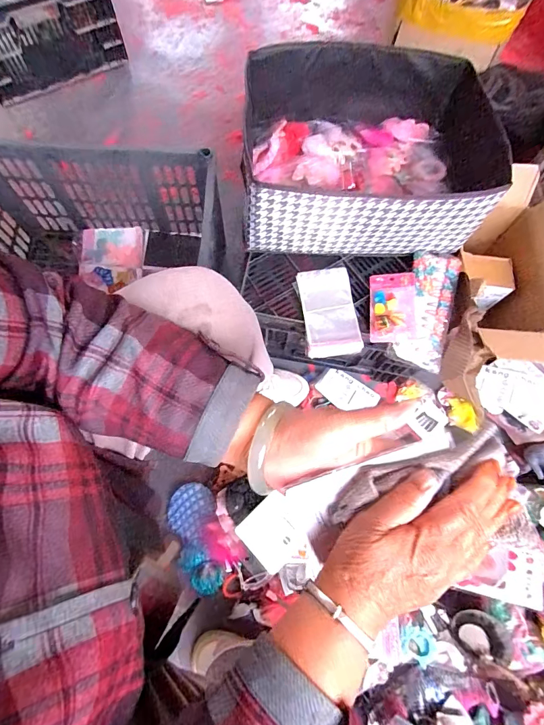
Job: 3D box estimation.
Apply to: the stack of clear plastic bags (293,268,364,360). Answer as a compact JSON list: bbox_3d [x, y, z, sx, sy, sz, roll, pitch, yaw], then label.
[{"bbox_3d":[0.102,-0.094,0.683,0.097,0.016,0.171,-8,71,-5],"label":"stack of clear plastic bags"}]

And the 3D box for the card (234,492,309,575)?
[{"bbox_3d":[0.003,0.292,0.649,0.096,0.005,0.100,-39,71,-16],"label":"card"}]

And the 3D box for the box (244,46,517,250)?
[{"bbox_3d":[0.154,-0.382,0.680,0.378,0.162,0.357,1,71,-2],"label":"box"}]

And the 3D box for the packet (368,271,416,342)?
[{"bbox_3d":[0.219,-0.100,0.680,0.077,0.021,0.133,4,70,-1],"label":"packet"}]

